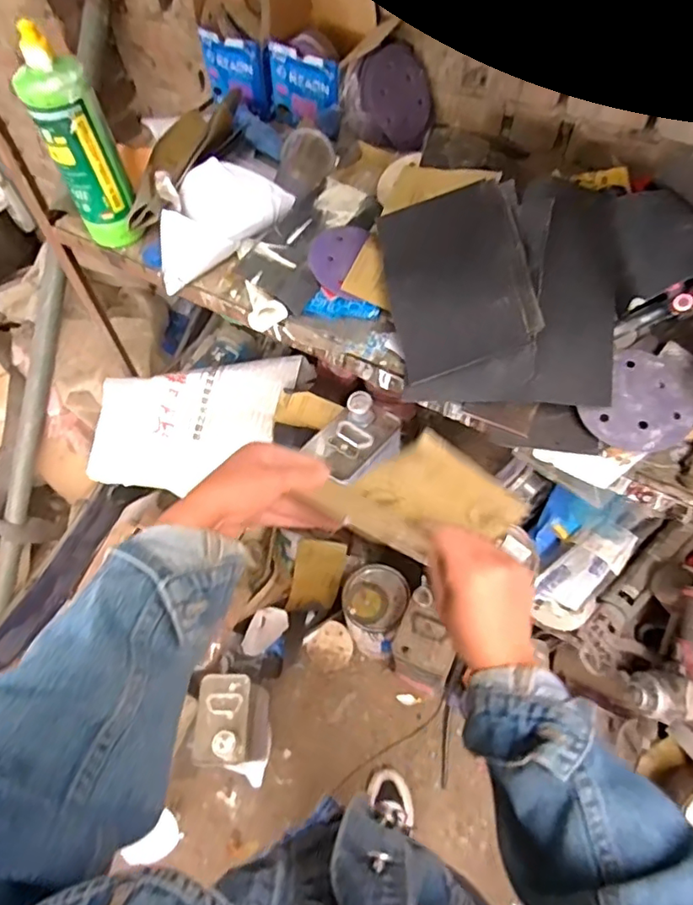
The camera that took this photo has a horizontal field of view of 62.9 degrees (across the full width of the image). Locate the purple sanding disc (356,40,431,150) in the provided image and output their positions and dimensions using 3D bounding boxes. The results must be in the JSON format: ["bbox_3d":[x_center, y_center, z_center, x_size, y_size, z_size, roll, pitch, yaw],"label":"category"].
[{"bbox_3d":[0.081,-0.547,0.870,0.027,0.133,0.124,25,96,56],"label":"purple sanding disc"}]

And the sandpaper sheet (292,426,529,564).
[{"bbox_3d":[0.069,0.040,0.531,0.198,0.061,0.143,-29,54,-31],"label":"sandpaper sheet"}]

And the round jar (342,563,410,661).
[{"bbox_3d":[0.068,0.387,1.398,0.150,0.179,0.172,20,62,14],"label":"round jar"}]

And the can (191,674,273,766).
[{"bbox_3d":[-0.247,0.598,1.248,0.120,0.275,0.162,0,59,2],"label":"can"}]

